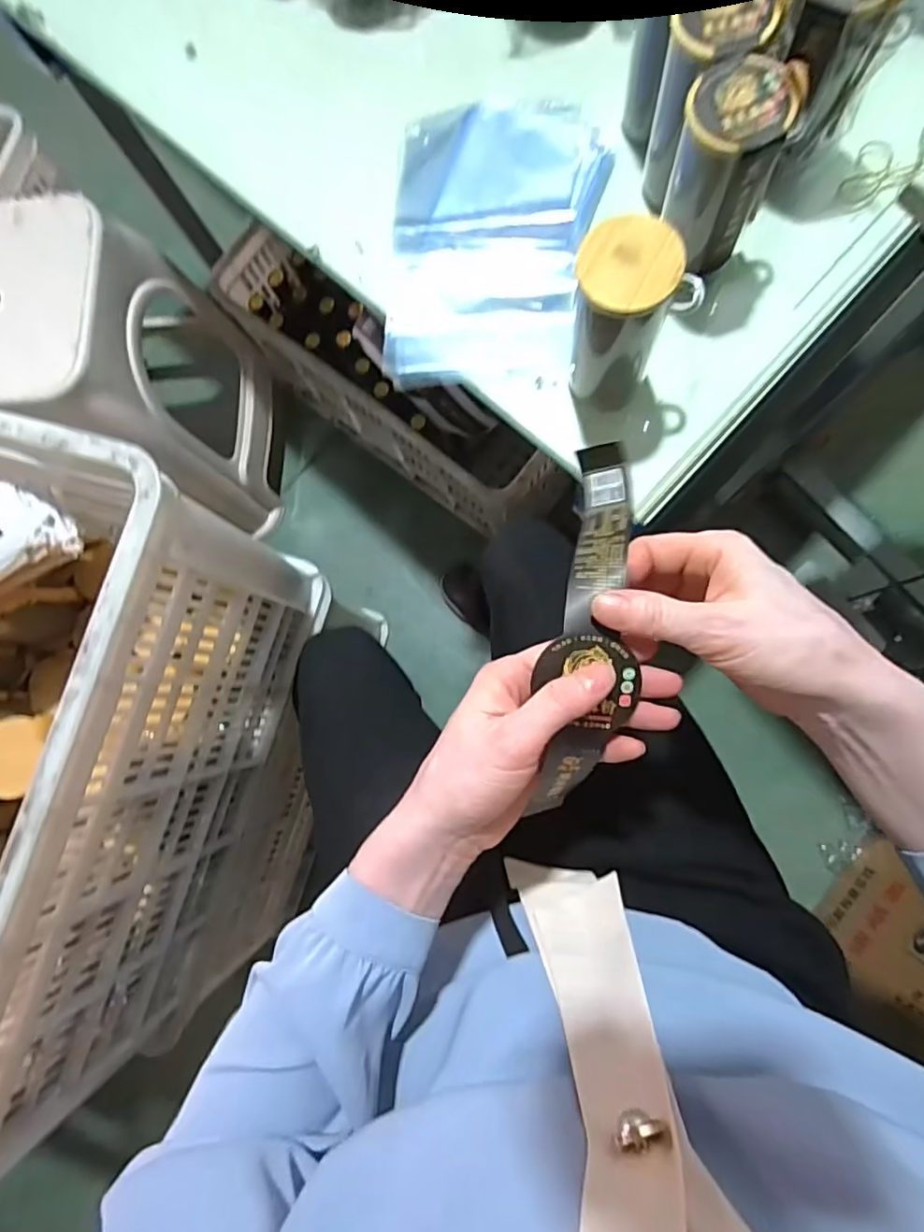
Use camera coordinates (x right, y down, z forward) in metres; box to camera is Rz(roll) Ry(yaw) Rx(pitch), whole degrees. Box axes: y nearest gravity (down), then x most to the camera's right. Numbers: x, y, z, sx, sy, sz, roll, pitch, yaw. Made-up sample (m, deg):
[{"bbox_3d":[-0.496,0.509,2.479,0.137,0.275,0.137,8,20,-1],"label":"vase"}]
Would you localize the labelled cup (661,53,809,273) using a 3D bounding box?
[{"bbox_3d":[0.187,-0.320,0.440,0.069,0.132,0.060,27,85,7],"label":"labelled cup"}]

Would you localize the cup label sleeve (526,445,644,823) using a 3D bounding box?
[{"bbox_3d":[0.072,0.011,0.348,0.048,0.061,0.219,7,89,5],"label":"cup label sleeve"}]

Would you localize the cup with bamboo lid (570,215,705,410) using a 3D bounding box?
[{"bbox_3d":[0.118,-0.214,0.437,0.078,0.128,0.068,33,86,7],"label":"cup with bamboo lid"}]

